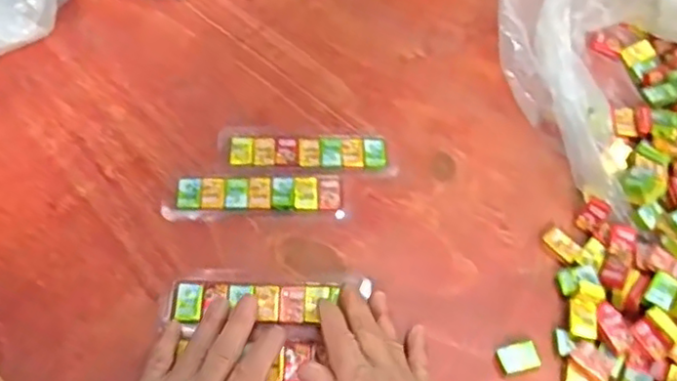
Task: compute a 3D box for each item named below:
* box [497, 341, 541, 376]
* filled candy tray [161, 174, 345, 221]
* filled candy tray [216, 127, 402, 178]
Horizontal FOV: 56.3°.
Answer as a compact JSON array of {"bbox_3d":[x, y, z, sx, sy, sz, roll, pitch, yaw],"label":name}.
[{"bbox_3d":[0.116,0.109,0.410,0.026,0.008,0.018,-12,59,-11],"label":"box"},{"bbox_3d":[-0.061,0.004,0.466,0.128,0.009,0.034,0,58,-4],"label":"filled candy tray"},{"bbox_3d":[-0.024,-0.030,0.490,0.133,0.010,0.036,4,58,-1],"label":"filled candy tray"}]

